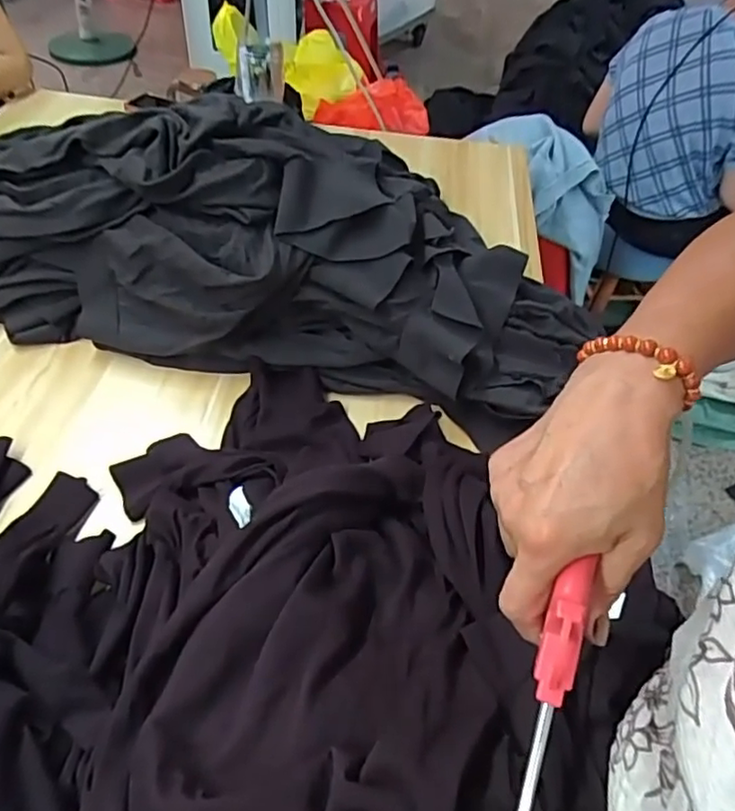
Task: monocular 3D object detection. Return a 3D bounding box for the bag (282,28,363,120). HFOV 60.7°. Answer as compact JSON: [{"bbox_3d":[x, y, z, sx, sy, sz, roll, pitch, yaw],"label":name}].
[{"bbox_3d":[-0.118,-0.782,1.480,0.154,0.123,0.177,33,53,23],"label":"bag"}]

